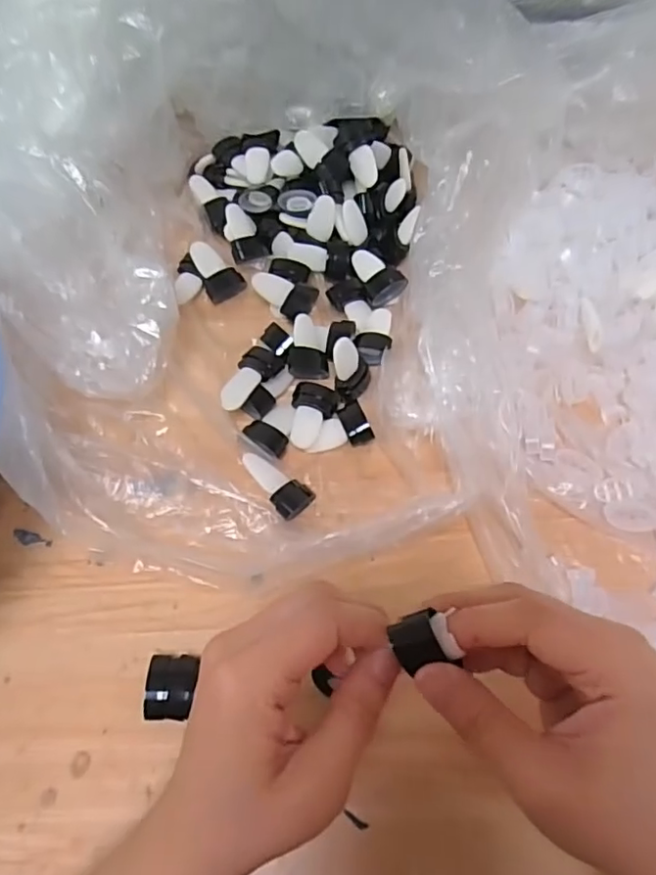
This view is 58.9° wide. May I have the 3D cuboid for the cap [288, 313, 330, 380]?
[{"bbox_3d":[-0.014,-0.067,0.438,0.028,0.018,0.050,1,61,0],"label":"cap"}]

